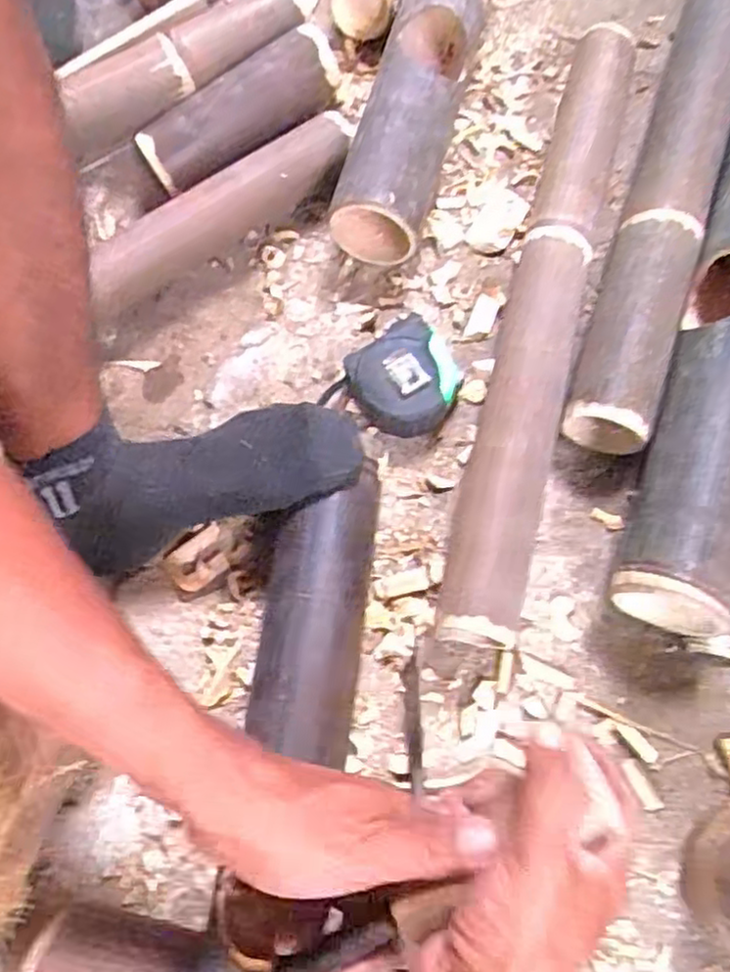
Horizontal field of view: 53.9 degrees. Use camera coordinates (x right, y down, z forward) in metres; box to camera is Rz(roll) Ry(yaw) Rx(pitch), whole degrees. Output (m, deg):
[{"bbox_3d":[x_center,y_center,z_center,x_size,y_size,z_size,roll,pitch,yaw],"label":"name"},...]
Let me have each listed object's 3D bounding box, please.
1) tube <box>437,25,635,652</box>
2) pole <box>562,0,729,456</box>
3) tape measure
[{"bbox_3d":[0.141,-0.147,0.555,0.064,0.066,0.543,13,72,6],"label":"tube"},{"bbox_3d":[0.269,-0.291,0.601,0.064,0.067,0.576,19,73,8],"label":"pole"},{"bbox_3d":[0.027,-0.078,0.548,0.085,0.042,0.078,-33,73,-8],"label":"tape measure"}]

